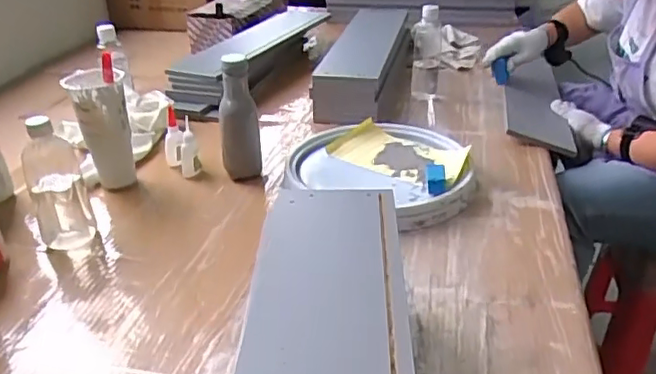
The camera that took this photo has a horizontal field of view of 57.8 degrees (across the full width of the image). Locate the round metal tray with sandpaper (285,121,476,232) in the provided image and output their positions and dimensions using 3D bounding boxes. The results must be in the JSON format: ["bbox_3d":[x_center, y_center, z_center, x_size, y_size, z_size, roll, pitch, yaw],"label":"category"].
[{"bbox_3d":[0.084,-0.030,0.969,0.291,0.047,0.310,-2,29,1],"label":"round metal tray with sandpaper"}]

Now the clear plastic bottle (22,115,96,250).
[{"bbox_3d":[-0.378,-0.010,0.821,0.069,0.186,0.075,-18,32,-25],"label":"clear plastic bottle"}]

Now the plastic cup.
[{"bbox_3d":[-0.359,-0.086,0.956,0.082,0.189,0.095,-18,32,-25],"label":"plastic cup"}]

